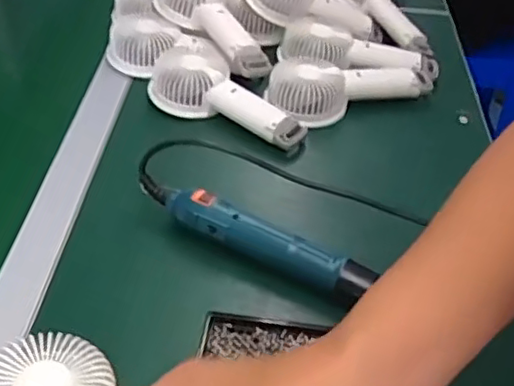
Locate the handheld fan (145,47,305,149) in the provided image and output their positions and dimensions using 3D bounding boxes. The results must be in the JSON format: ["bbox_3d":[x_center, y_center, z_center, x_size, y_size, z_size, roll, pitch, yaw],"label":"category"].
[{"bbox_3d":[-0.035,-0.099,0.645,0.179,0.041,0.080,30,49,25],"label":"handheld fan"}]

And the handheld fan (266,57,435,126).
[{"bbox_3d":[0.107,-0.118,0.676,0.181,0.036,0.070,-5,44,-10],"label":"handheld fan"}]

